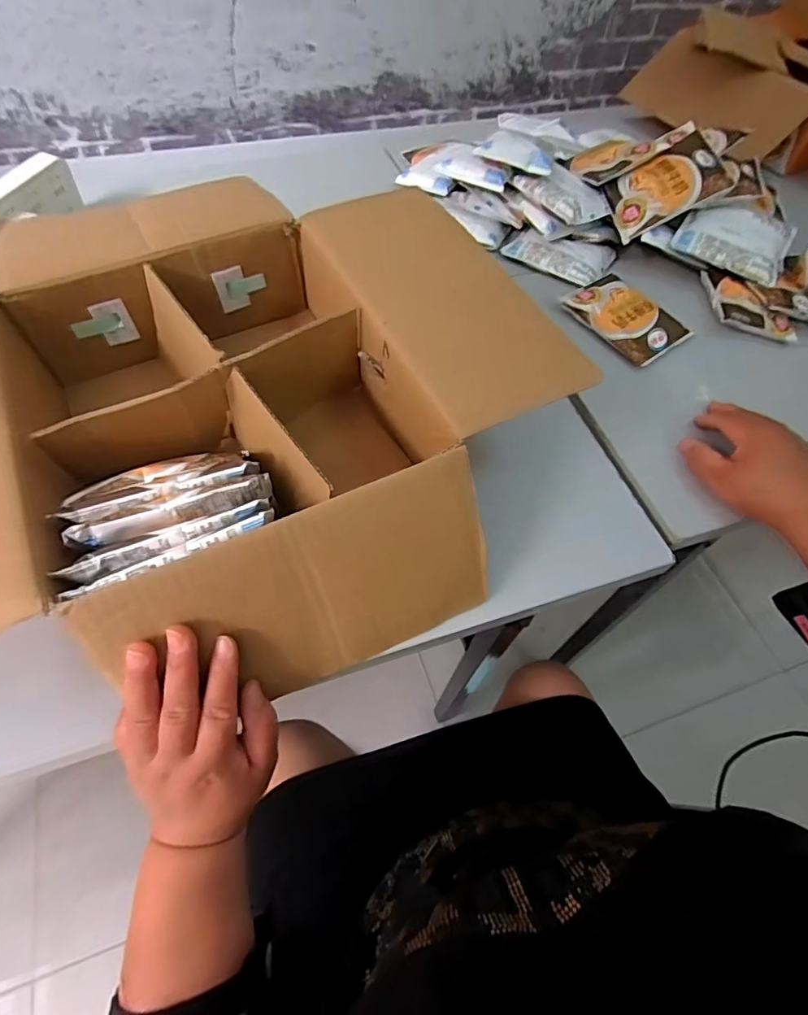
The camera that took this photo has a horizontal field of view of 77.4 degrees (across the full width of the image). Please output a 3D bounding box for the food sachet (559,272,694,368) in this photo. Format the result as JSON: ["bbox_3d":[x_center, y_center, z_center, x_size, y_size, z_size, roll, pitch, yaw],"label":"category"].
[{"bbox_3d":[0.263,-0.229,0.598,0.101,0.016,0.128,-32,65,-21],"label":"food sachet"}]

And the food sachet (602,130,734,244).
[{"bbox_3d":[0.324,-0.396,0.624,0.135,0.020,0.089,-29,70,12],"label":"food sachet"}]

